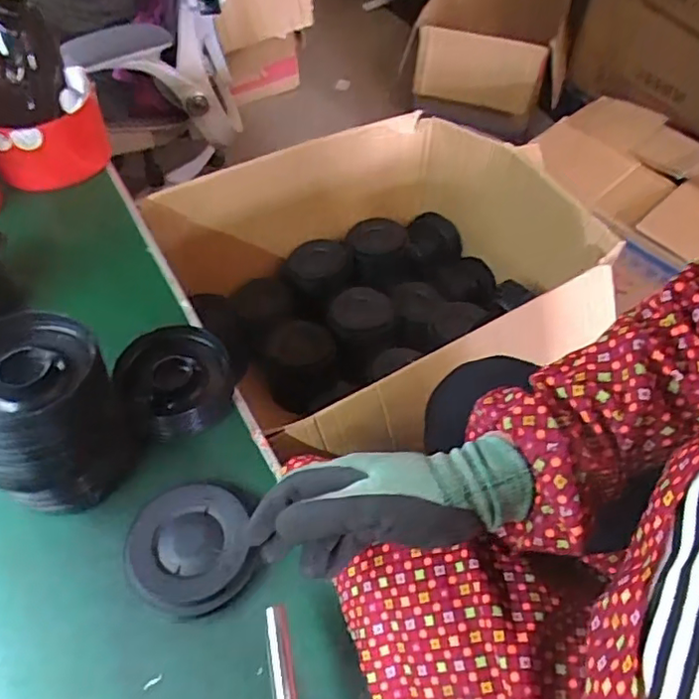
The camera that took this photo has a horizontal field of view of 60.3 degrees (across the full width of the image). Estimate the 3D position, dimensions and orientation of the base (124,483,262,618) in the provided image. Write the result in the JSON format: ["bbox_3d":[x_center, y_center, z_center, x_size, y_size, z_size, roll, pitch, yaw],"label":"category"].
[{"bbox_3d":[-0.146,0.180,0.551,0.110,0.018,0.118,0,52,0],"label":"base"}]

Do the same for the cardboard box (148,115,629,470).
[{"bbox_3d":[0.072,-0.102,1.022,0.625,0.305,0.553,-25,57,-19],"label":"cardboard box"}]

